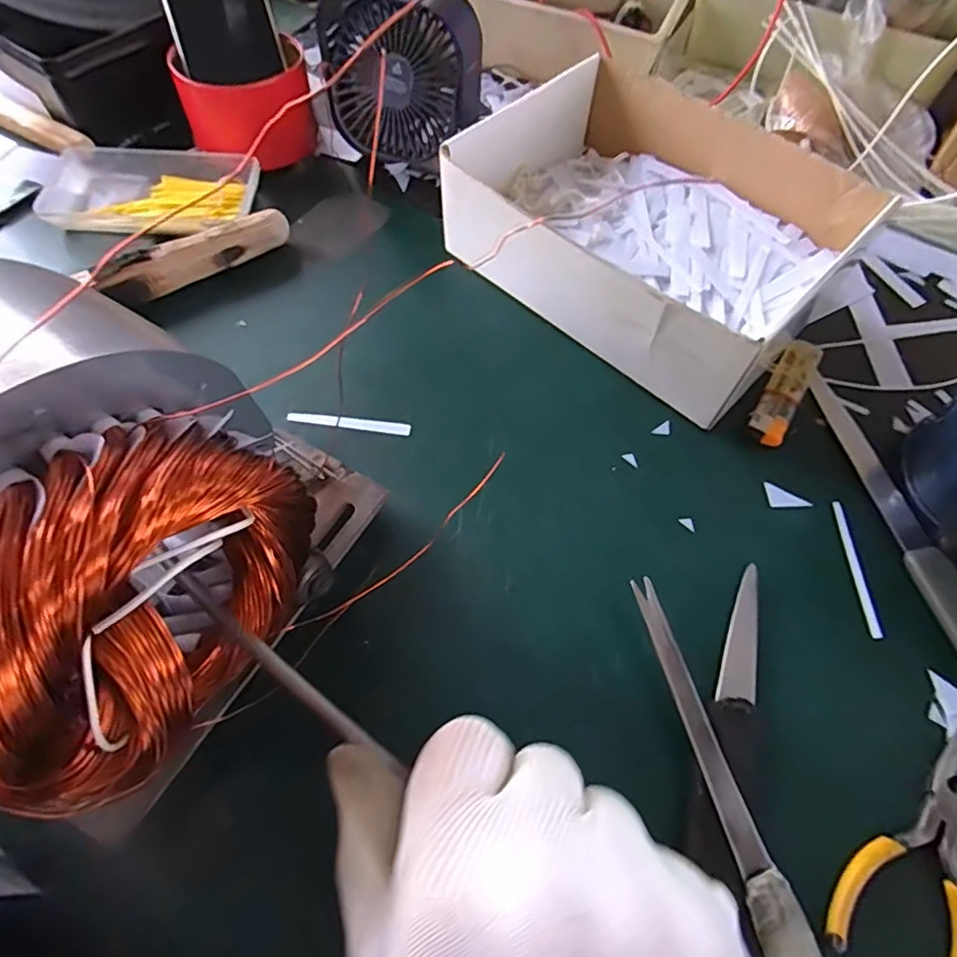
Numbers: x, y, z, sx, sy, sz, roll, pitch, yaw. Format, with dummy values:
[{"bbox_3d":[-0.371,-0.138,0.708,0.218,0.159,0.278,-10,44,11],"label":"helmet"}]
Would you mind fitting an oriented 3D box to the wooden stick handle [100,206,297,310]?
[{"bbox_3d":[-0.201,-0.161,0.412,0.132,0.023,0.020,-31,69,-14],"label":"wooden stick handle"}]

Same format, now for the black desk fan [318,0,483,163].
[{"bbox_3d":[-0.059,-0.308,0.443,0.121,0.112,0.068,3,65,1],"label":"black desk fan"}]

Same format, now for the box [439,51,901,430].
[{"bbox_3d":[0.118,-0.176,0.394,0.241,0.070,0.197,42,71,17],"label":"box"}]

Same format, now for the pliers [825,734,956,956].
[{"bbox_3d":[0.207,0.168,0.257,0.052,0.011,0.120,38,70,16],"label":"pliers"}]

